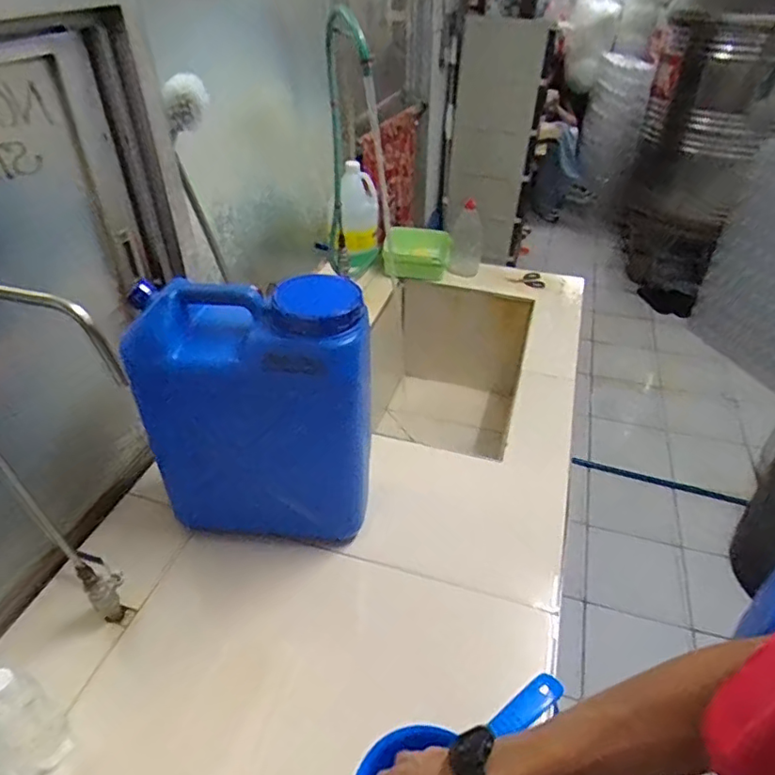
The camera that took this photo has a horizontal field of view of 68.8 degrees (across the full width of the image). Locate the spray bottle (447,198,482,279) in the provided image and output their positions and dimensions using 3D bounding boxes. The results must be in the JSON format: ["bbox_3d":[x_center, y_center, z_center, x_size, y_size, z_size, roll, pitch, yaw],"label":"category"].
[{"bbox_3d":[0.216,-0.407,1.540,0.088,0.188,0.086,8,39,9],"label":"spray bottle"}]

